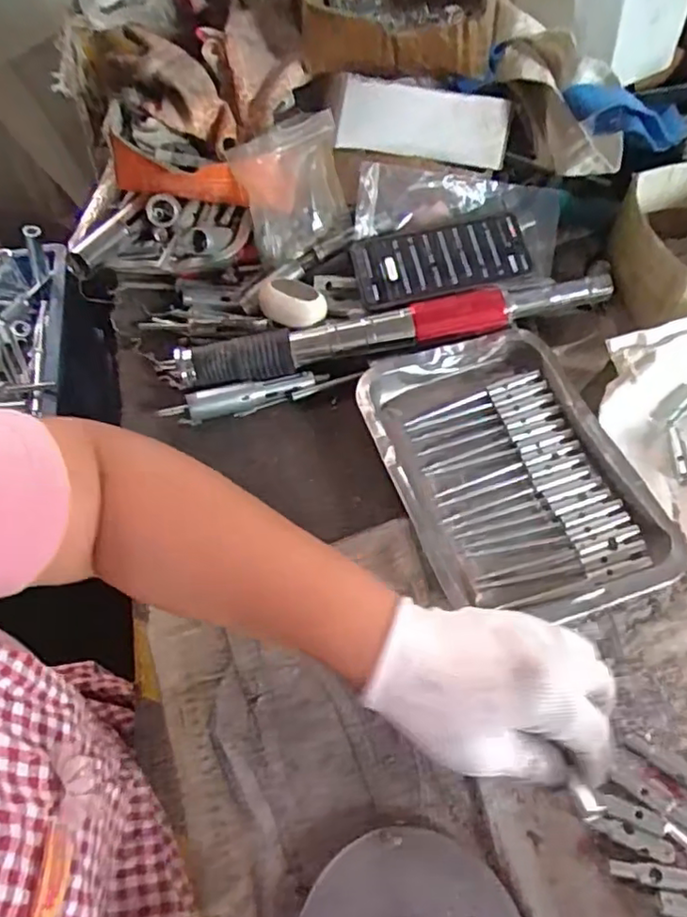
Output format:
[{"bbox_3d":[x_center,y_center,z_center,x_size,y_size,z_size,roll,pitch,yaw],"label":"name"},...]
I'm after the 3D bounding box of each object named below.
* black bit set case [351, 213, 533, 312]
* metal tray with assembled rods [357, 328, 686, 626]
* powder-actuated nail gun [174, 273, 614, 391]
[{"bbox_3d":[0.091,-0.182,0.581,0.157,0.013,0.074,-14,72,-1],"label":"black bit set case"},{"bbox_3d":[0.129,0.007,0.504,0.179,0.032,0.250,-17,57,-7],"label":"metal tray with assembled rods"},{"bbox_3d":[0.046,-0.116,0.564,0.389,0.027,0.036,-10,56,-3],"label":"powder-actuated nail gun"}]

